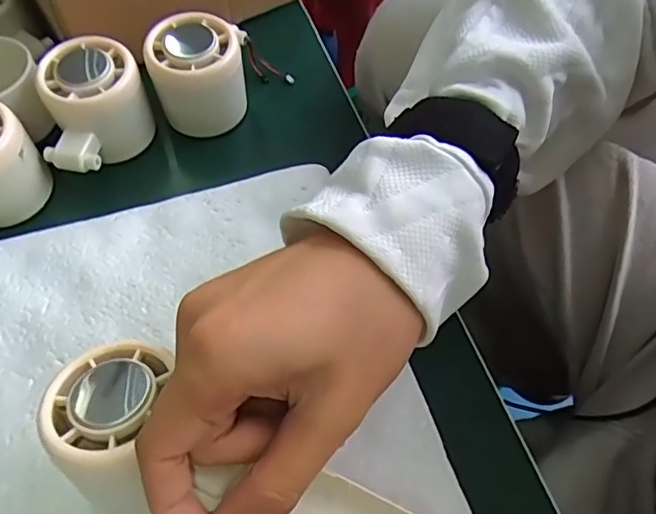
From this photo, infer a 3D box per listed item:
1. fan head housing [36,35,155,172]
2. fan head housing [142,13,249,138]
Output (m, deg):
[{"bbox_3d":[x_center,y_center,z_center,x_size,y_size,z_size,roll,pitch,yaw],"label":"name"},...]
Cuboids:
[{"bbox_3d":[-0.135,-0.086,0.331,0.056,0.049,0.072,-4,61,-3],"label":"fan head housing"},{"bbox_3d":[-0.080,-0.119,0.354,0.056,0.059,0.064,-6,61,-4],"label":"fan head housing"}]

